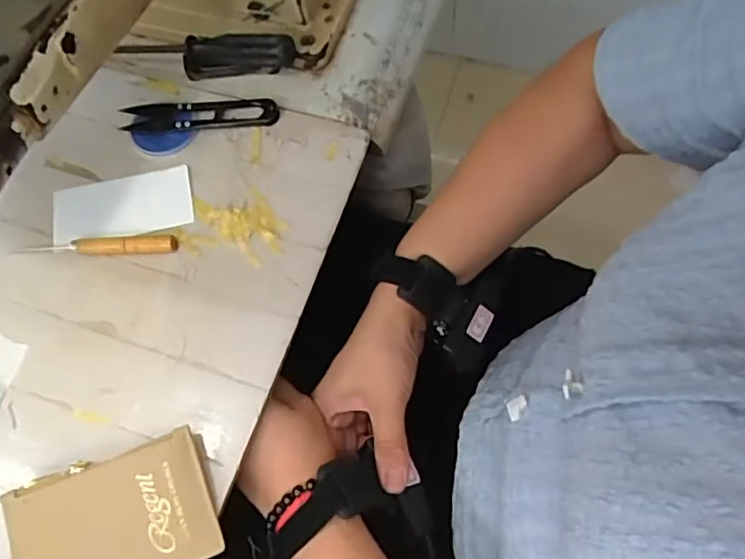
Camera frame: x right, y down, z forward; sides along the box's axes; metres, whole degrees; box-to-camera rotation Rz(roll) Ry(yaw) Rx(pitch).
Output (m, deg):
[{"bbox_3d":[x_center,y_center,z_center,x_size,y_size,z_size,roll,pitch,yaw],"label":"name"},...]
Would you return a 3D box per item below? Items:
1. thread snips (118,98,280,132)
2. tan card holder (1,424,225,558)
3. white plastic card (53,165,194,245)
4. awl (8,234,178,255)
[{"bbox_3d":[-0.131,-0.127,0.445,0.116,0.006,0.026,-6,66,1],"label":"thread snips"},{"bbox_3d":[-0.149,0.139,0.329,0.113,0.019,0.073,-20,67,-6],"label":"tan card holder"},{"bbox_3d":[-0.181,-0.053,0.419,0.097,0.005,0.051,-13,68,-6],"label":"white plastic card"},{"bbox_3d":[-0.192,-0.024,0.401,0.110,0.012,0.012,-3,66,2],"label":"awl"}]

